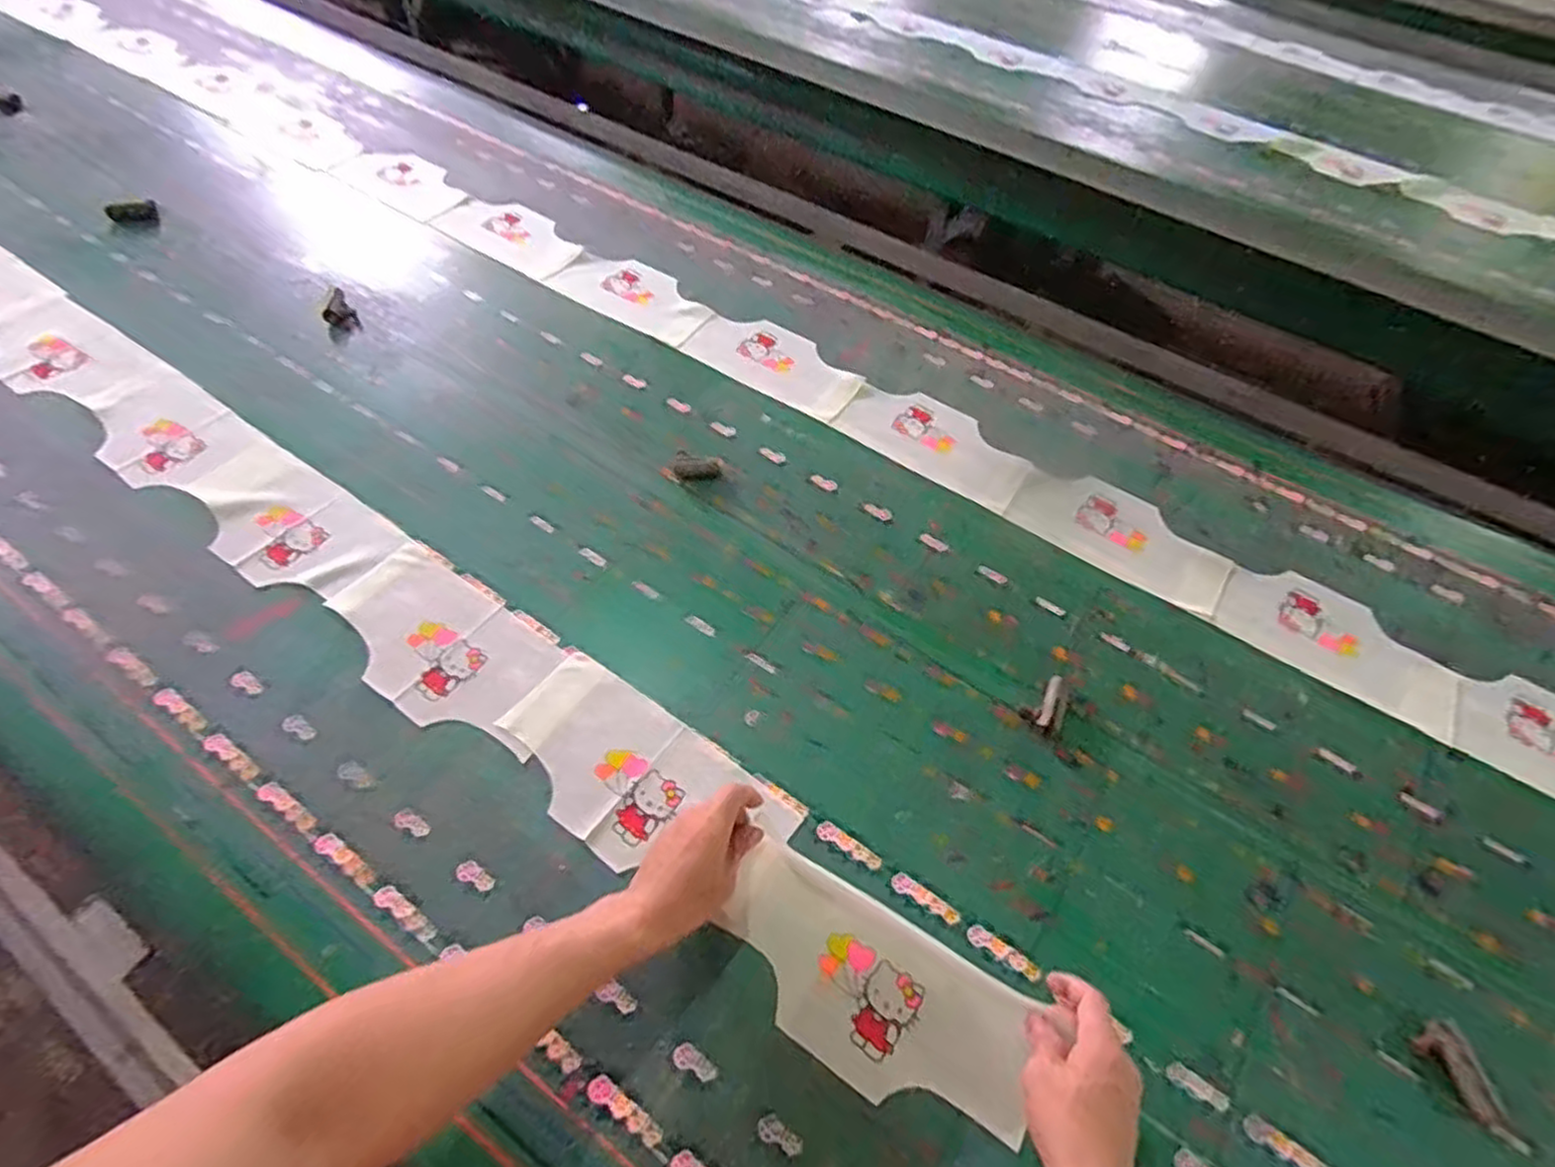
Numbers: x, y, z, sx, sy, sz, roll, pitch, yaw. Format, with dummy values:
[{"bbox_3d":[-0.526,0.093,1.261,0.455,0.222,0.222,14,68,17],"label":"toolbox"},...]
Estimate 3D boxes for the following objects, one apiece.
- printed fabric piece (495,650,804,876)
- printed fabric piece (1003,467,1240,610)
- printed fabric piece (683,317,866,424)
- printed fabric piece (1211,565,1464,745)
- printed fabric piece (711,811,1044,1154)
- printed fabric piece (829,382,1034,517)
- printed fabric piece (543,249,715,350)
[{"bbox_3d":[-0.129,0.178,0.647,0.276,0.007,0.134,32,61,17],"label":"printed fabric piece"},{"bbox_3d":[0.414,-0.062,0.859,0.253,0.010,0.129,32,61,18],"label":"printed fabric piece"},{"bbox_3d":[-0.002,-0.314,1.004,0.253,0.006,0.128,32,61,17],"label":"printed fabric piece"},{"bbox_3d":[0.622,0.061,0.789,0.240,0.011,0.131,31,61,17],"label":"printed fabric piece"},{"bbox_3d":[0.072,0.319,0.558,0.253,0.021,0.117,31,61,16],"label":"printed fabric piece"},{"bbox_3d":[0.211,-0.193,0.941,0.250,0.009,0.139,30,61,16],"label":"printed fabric piece"},{"bbox_3d":[-0.213,-0.440,1.078,0.252,0.011,0.140,28,56,11],"label":"printed fabric piece"}]

